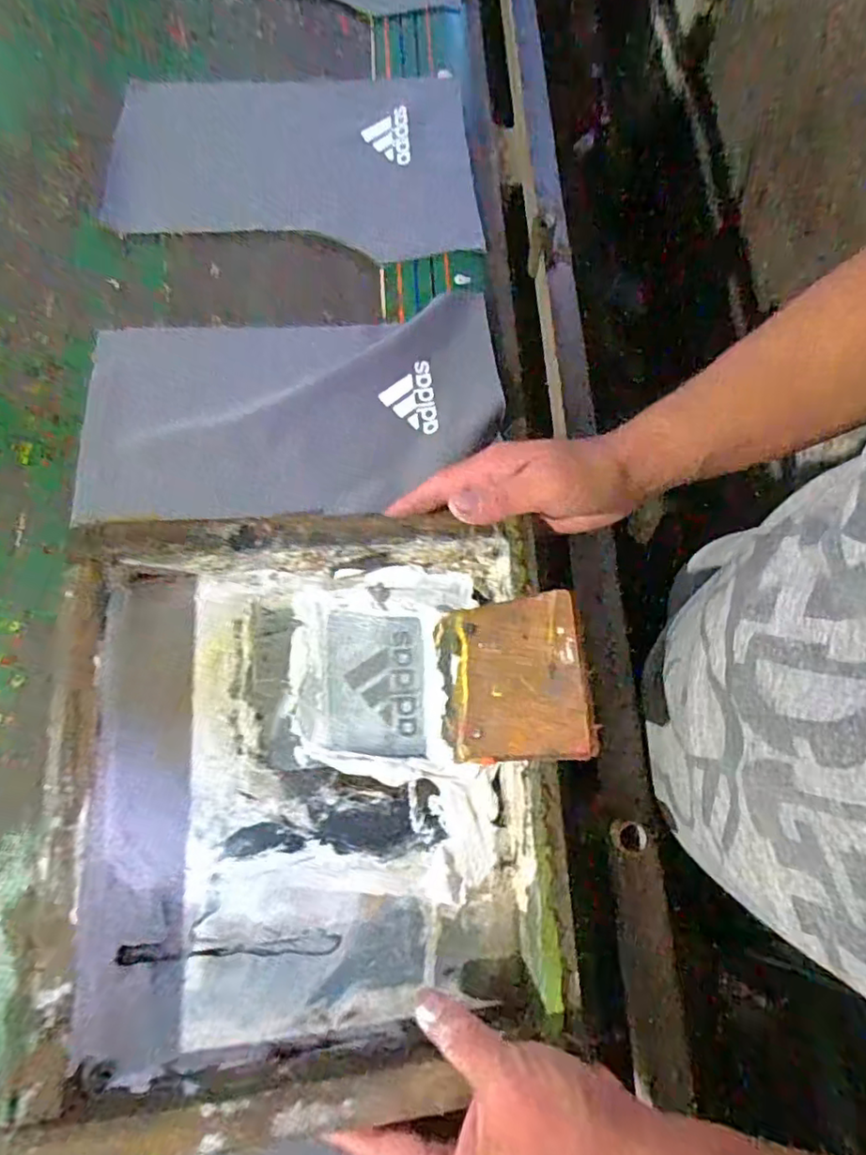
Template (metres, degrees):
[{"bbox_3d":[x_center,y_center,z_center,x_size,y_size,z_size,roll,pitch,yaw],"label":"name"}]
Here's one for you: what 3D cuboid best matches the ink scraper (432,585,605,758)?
[{"bbox_3d":[0.048,0.067,0.399,0.108,0.009,0.101,-14,72,33],"label":"ink scraper"}]

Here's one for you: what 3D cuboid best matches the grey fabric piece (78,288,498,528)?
[{"bbox_3d":[-0.125,-0.152,0.544,0.369,0.012,0.194,-7,75,-3],"label":"grey fabric piece"}]

